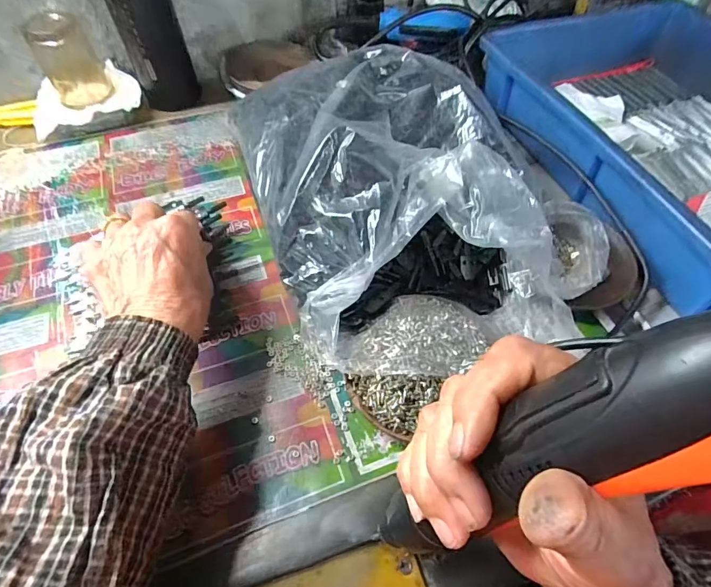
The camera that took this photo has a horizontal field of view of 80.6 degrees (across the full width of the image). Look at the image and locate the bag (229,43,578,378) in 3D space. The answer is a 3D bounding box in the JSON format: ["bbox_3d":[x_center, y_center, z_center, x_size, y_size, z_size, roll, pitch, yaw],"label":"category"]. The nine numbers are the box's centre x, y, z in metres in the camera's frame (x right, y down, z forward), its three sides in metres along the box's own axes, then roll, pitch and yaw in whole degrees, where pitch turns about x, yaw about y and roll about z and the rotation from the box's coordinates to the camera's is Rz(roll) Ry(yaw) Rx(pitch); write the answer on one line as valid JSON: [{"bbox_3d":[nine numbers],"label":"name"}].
[{"bbox_3d":[0.027,-0.087,0.357,0.210,0.112,0.293,-16,57,-12],"label":"bag"}]

